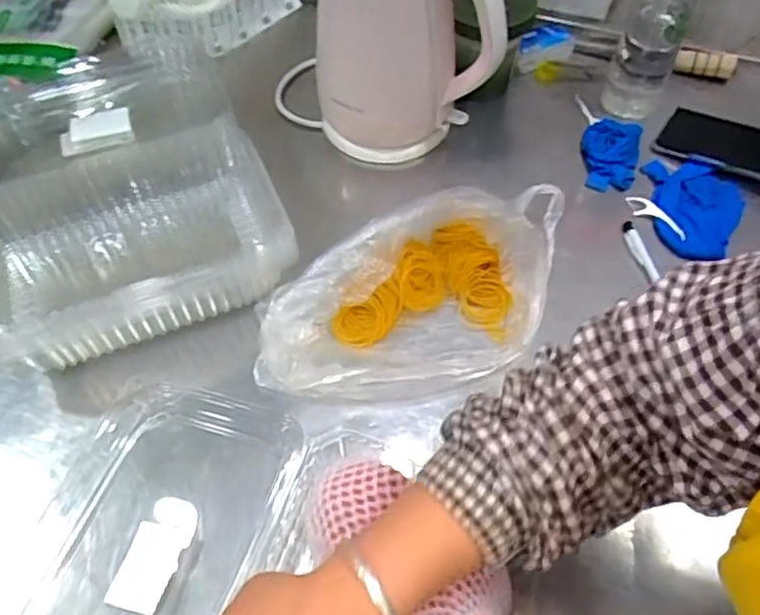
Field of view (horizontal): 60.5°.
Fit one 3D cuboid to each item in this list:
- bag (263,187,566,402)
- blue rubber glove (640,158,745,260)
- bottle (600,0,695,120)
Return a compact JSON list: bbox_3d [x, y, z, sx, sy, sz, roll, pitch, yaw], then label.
[{"bbox_3d":[0.039,-0.013,0.593,0.310,0.077,0.170,-12,57,-8],"label":"bag"},{"bbox_3d":[0.330,-0.105,0.678,0.087,0.019,0.128,1,56,0],"label":"blue rubber glove"},{"bbox_3d":[0.298,-0.310,0.704,0.070,0.209,0.076,25,59,16],"label":"bottle"}]

